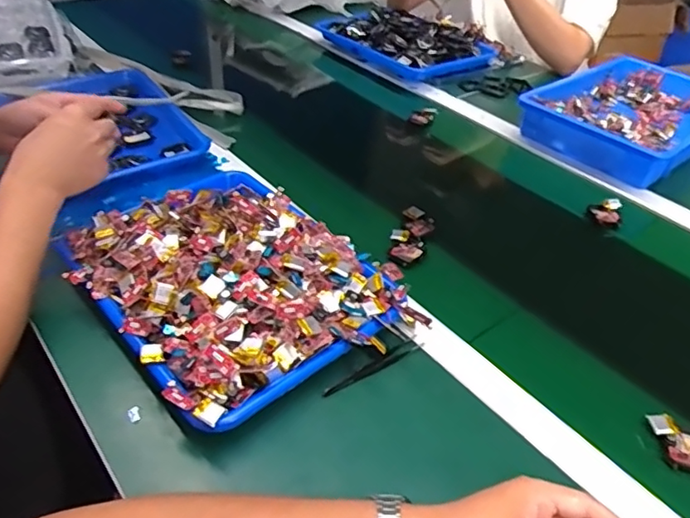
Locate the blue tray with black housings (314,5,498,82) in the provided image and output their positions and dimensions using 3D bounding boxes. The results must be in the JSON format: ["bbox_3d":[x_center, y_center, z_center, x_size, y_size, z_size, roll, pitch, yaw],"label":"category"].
[{"bbox_3d":[0.126,-0.439,1.150,0.231,0.043,0.308,-24,47,-29],"label":"blue tray with black housings"}]

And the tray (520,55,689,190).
[{"bbox_3d":[0.492,-0.245,0.976,0.370,0.063,0.248,-25,48,-29],"label":"tray"}]

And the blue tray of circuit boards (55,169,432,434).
[{"bbox_3d":[-0.124,0.001,0.607,0.259,0.067,0.340,-29,50,-33],"label":"blue tray of circuit boards"}]

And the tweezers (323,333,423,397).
[{"bbox_3d":[0.031,0.106,0.563,0.118,0.012,0.014,-25,48,-30],"label":"tweezers"}]

